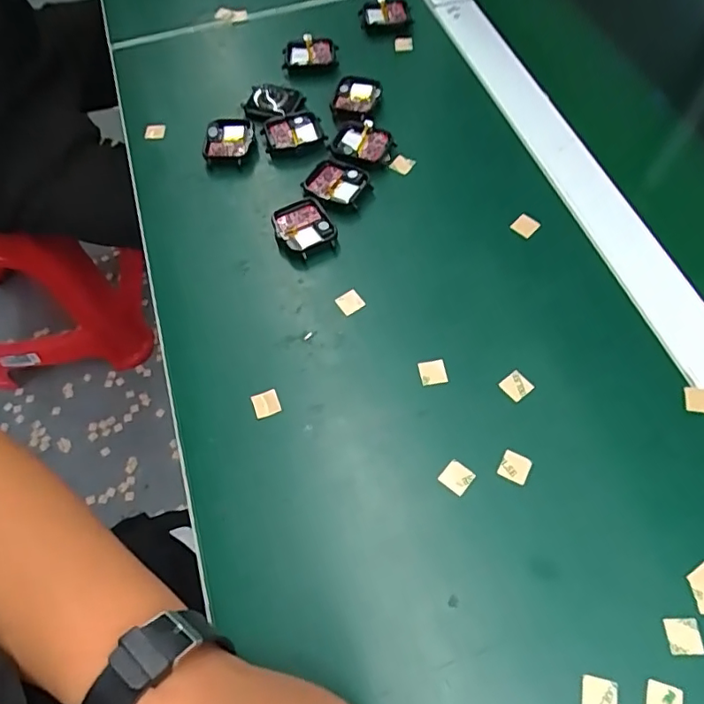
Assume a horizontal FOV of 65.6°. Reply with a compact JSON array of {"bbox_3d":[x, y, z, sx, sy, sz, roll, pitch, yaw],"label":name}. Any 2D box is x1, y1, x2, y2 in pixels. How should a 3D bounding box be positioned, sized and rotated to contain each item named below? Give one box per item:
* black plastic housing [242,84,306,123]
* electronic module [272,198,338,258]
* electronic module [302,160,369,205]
[{"bbox_3d":[-0.063,-0.204,0.444,0.047,0.012,0.035,-21,63,-10],"label":"black plastic housing"},{"bbox_3d":[-0.033,-0.087,0.386,0.039,0.010,0.042,-27,64,-13],"label":"electronic module"},{"bbox_3d":[-0.013,-0.124,0.404,0.040,0.007,0.037,20,64,12],"label":"electronic module"}]

